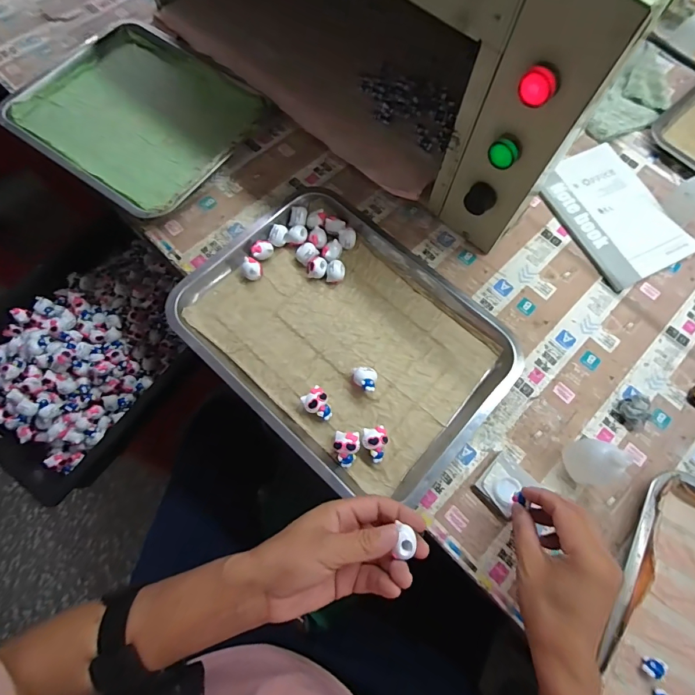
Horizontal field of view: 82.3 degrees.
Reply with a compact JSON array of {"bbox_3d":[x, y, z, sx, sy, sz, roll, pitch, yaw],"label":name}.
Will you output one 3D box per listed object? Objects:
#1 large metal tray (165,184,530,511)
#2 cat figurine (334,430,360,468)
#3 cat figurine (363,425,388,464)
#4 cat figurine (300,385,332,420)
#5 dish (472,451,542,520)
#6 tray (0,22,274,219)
[{"bbox_3d":[-0.001,-0.021,0.458,0.355,0.030,0.265,41,74,11],"label":"large metal tray"},{"bbox_3d":[-0.001,0.106,0.412,0.026,0.020,0.034,4,71,-1],"label":"cat figurine"},{"bbox_3d":[0.030,0.102,0.416,0.025,0.026,0.035,-10,72,-6],"label":"cat figurine"},{"bbox_3d":[-0.031,0.062,0.423,0.025,0.023,0.034,-35,76,-13],"label":"cat figurine"},{"bbox_3d":[0.165,0.143,0.416,0.053,0.019,0.047,-43,78,-15],"label":"dish"},{"bbox_3d":[-0.302,-0.336,0.560,0.336,0.028,0.254,35,75,11],"label":"tray"}]

